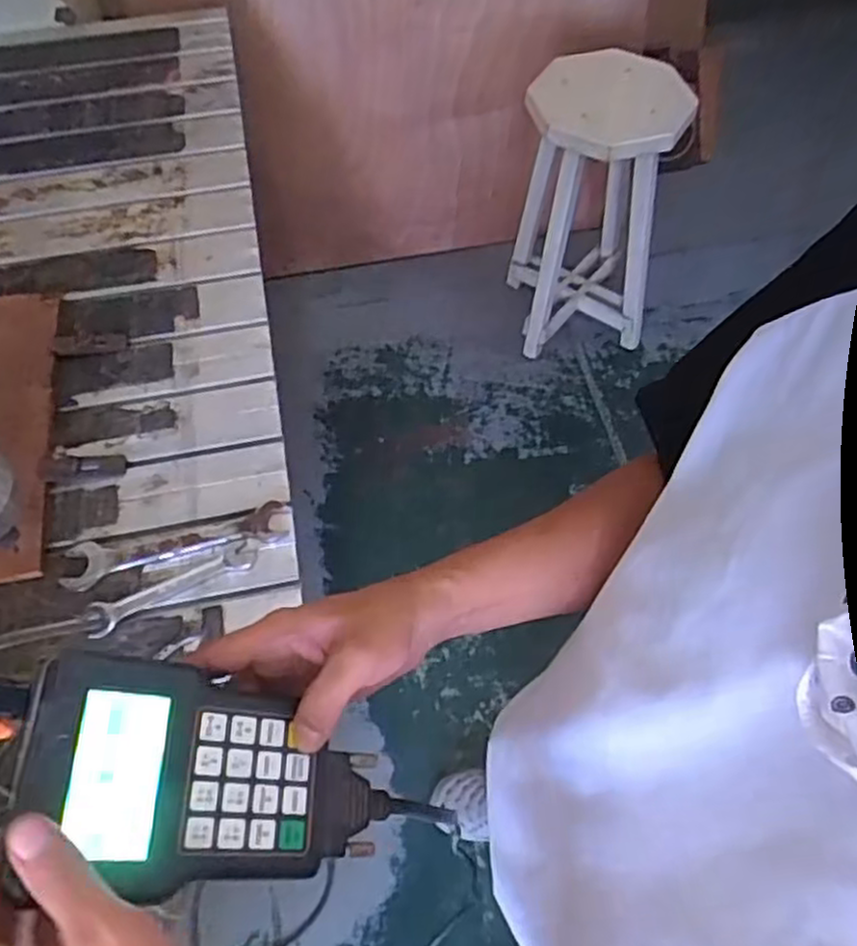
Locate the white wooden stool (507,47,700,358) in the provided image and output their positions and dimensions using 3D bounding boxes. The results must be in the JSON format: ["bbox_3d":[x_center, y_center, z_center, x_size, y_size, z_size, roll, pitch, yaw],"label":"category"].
[{"bbox_3d":[0.379,-0.615,1.762,0.346,0.641,0.294,-9,58,-6],"label":"white wooden stool"}]

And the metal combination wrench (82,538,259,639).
[{"bbox_3d":[-0.283,0.123,0.855,0.192,0.005,0.035,-23,60,-14],"label":"metal combination wrench"}]

